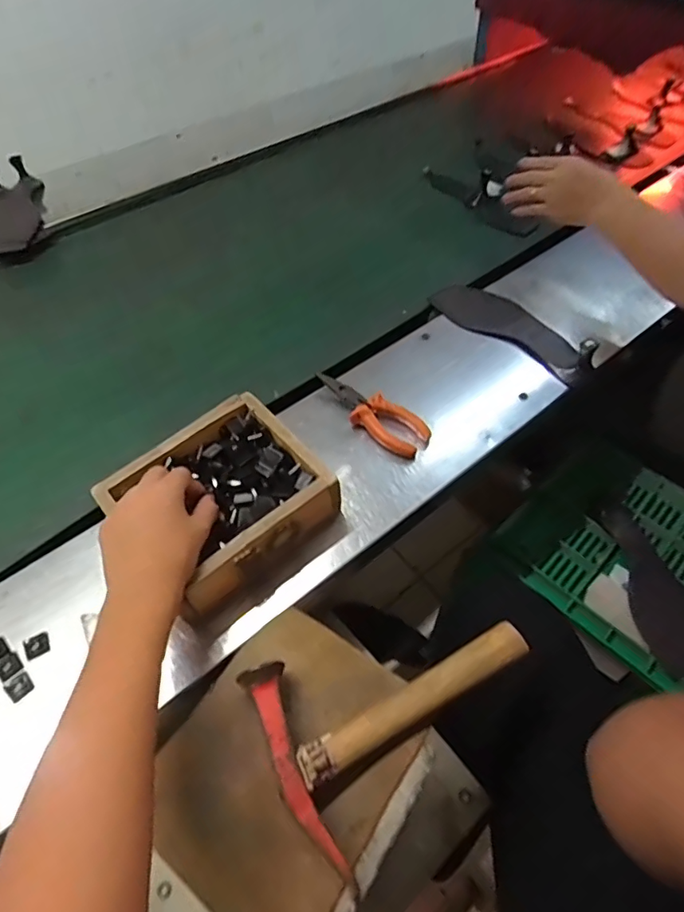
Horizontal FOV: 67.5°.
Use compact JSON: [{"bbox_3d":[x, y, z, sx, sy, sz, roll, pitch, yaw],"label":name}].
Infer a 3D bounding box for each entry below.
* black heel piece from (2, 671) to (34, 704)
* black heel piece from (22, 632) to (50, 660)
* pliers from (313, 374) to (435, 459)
[{"bbox_3d":[-0.267,0.192,0.424,0.018,0.004,0.020,-39,61,-22],"label":"black heel piece"},{"bbox_3d":[-0.264,0.164,0.443,0.020,0.004,0.019,-29,58,-16],"label":"black heel piece"},{"bbox_3d":[0.028,-0.049,0.577,0.149,0.025,0.046,32,62,23],"label":"pliers"}]

